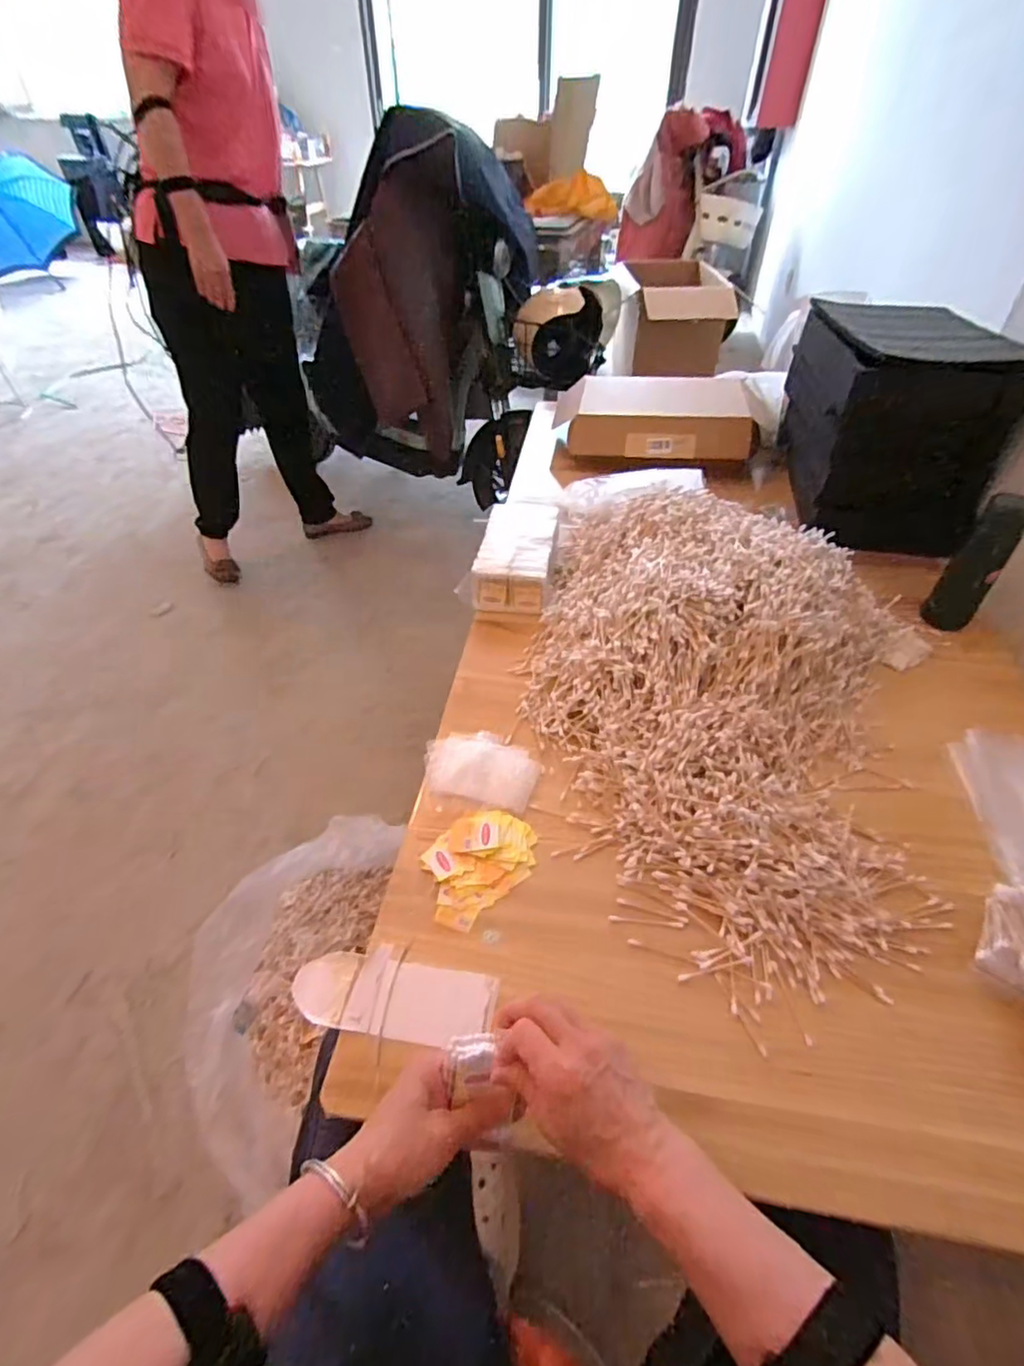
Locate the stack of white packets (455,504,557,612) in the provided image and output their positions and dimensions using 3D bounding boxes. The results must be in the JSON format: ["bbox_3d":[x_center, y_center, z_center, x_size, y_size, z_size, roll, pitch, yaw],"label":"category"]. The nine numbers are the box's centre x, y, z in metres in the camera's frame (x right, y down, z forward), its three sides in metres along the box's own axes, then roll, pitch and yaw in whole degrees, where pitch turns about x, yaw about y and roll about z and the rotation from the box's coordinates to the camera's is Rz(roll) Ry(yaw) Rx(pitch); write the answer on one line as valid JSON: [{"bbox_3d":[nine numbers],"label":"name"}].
[{"bbox_3d":[0.008,-0.199,0.922,0.118,0.075,0.194,8,46,8],"label":"stack of white packets"}]

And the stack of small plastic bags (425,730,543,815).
[{"bbox_3d":[-0.036,0.091,0.691,0.136,0.014,0.098,11,46,11],"label":"stack of small plastic bags"}]

